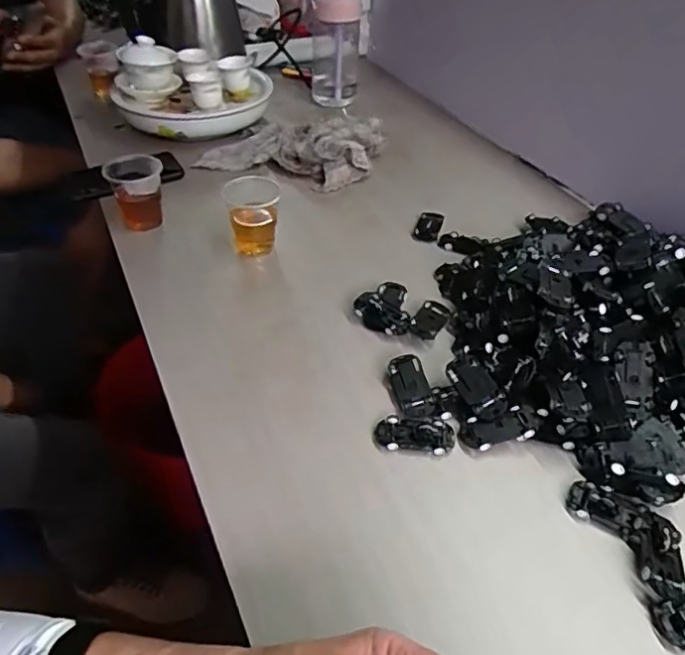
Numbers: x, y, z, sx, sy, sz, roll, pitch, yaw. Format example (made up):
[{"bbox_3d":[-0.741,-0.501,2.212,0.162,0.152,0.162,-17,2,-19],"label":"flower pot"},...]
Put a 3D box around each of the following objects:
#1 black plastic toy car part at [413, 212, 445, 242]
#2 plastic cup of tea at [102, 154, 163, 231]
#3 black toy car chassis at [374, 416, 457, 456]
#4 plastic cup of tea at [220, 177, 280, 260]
[{"bbox_3d":[0.109,-0.129,0.712,0.029,0.011,0.055,15,44,14],"label":"black plastic toy car part"},{"bbox_3d":[-0.250,-0.163,0.695,0.066,0.086,0.071,-9,44,-12],"label":"plastic cup of tea"},{"bbox_3d":[0.061,0.090,0.472,0.066,0.010,0.030,6,43,4],"label":"black toy car chassis"},{"bbox_3d":[-0.105,-0.132,0.666,0.064,0.071,0.071,-7,43,-10],"label":"plastic cup of tea"}]

